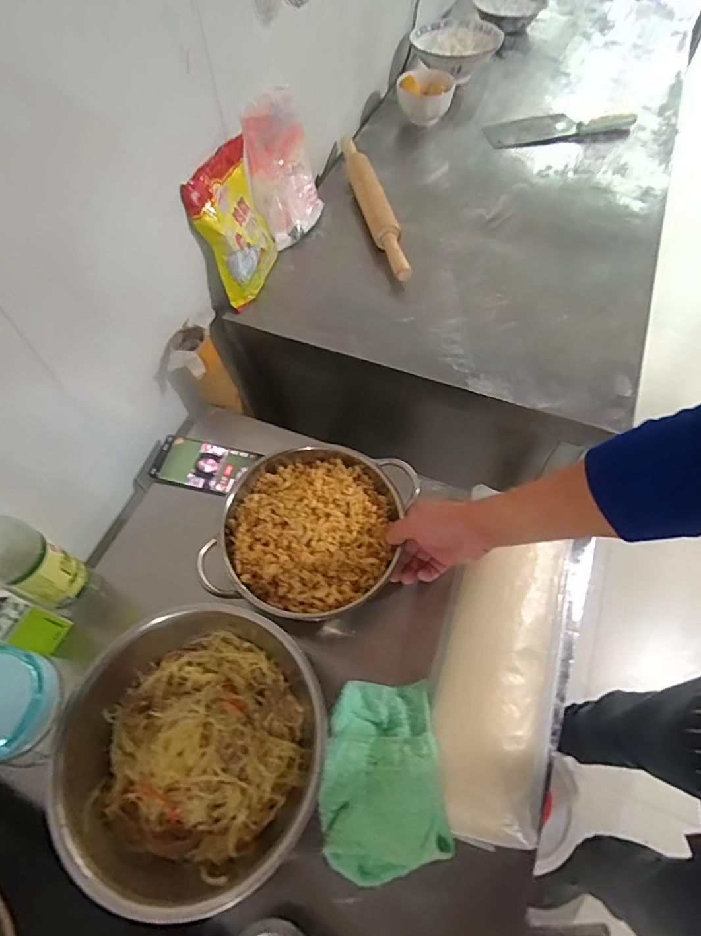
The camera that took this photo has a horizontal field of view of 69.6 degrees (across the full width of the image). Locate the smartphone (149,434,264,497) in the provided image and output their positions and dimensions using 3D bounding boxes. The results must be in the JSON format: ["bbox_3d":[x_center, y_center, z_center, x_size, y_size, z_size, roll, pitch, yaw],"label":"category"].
[{"bbox_3d":[-0.208,-0.006,0.713,0.136,0.013,0.074,11,60,9],"label":"smartphone"}]

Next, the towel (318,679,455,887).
[{"bbox_3d":[0.029,0.305,0.507,0.119,0.045,0.169,-7,58,-2],"label":"towel"}]

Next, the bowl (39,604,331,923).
[{"bbox_3d":[-0.148,0.266,0.485,0.237,0.102,0.245,-1,58,2],"label":"bowl"}]

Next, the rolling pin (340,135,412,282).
[{"bbox_3d":[0.034,-0.462,0.862,0.040,0.049,0.394,-14,59,-6],"label":"rolling pin"}]

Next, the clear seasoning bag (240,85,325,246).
[{"bbox_3d":[-0.095,-0.465,0.786,0.070,0.188,0.160,9,59,8],"label":"clear seasoning bag"}]

